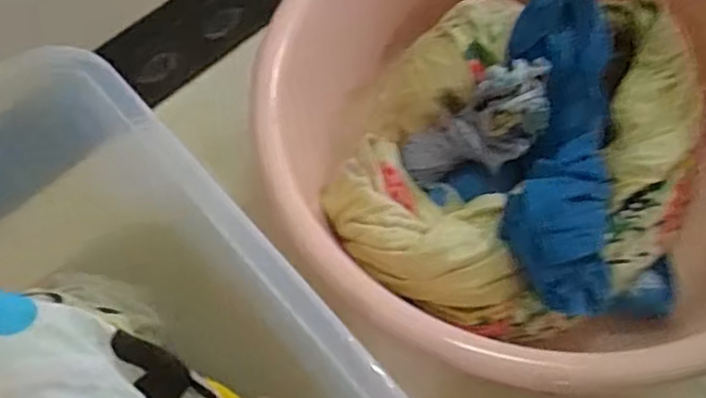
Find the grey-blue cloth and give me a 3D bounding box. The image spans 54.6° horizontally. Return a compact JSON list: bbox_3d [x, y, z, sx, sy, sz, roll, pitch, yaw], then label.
[{"bbox_3d":[0.123,-0.072,0.679,0.168,0.045,0.086,-33,62,23],"label":"grey-blue cloth"}]

